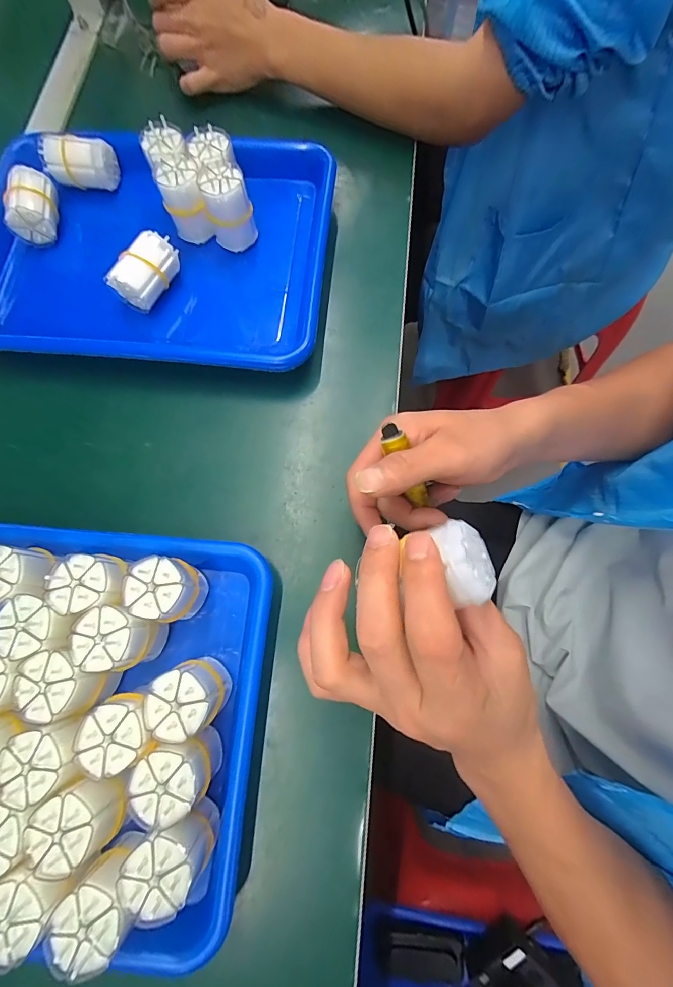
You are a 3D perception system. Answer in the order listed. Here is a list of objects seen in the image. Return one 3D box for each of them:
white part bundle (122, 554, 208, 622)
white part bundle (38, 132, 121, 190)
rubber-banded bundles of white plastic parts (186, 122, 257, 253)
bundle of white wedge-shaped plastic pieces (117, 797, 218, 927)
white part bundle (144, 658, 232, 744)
[{"bbox_3d":[-0.113,0.066,0.280,0.038,0.063,0.038,19,76,6],"label":"white part bundle"},{"bbox_3d":[-0.254,-0.328,0.401,0.061,0.048,0.040,4,75,2],"label":"white part bundle"},{"bbox_3d":[-0.101,-0.272,0.368,0.044,0.064,0.082,-16,75,-3],"label":"rubber-banded bundles of white plastic parts"},{"bbox_3d":[-0.092,0.212,0.235,0.040,0.052,0.040,0,75,1],"label":"bundle of white wedge-shaped plastic pieces"},{"bbox_3d":[-0.094,0.132,0.262,0.038,0.064,0.039,0,75,1],"label":"white part bundle"}]

